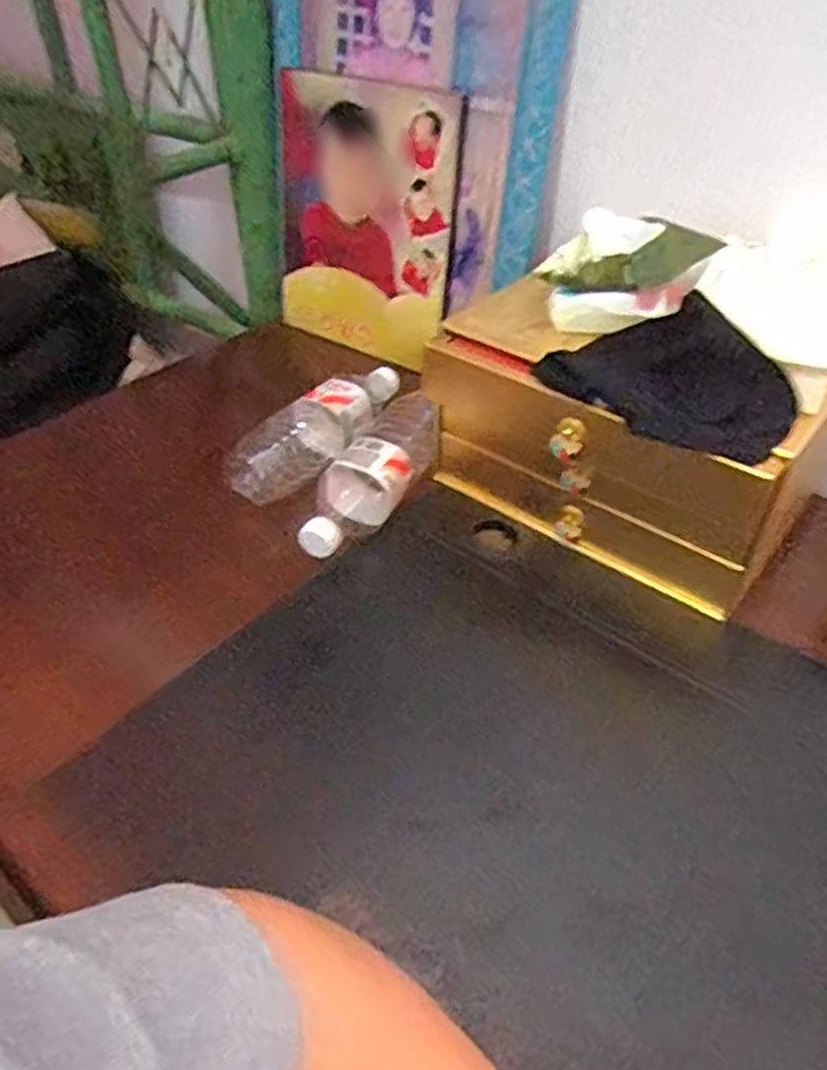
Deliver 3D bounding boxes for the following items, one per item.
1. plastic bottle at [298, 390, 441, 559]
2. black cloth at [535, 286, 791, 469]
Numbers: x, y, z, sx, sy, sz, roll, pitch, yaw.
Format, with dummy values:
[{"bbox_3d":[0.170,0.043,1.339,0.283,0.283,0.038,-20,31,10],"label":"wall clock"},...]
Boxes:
[{"bbox_3d":[-0.031,-0.059,0.709,0.073,0.068,0.234,12,43,13],"label":"plastic bottle"},{"bbox_3d":[0.180,-0.119,0.538,0.180,0.062,0.075,31,50,30],"label":"black cloth"}]

